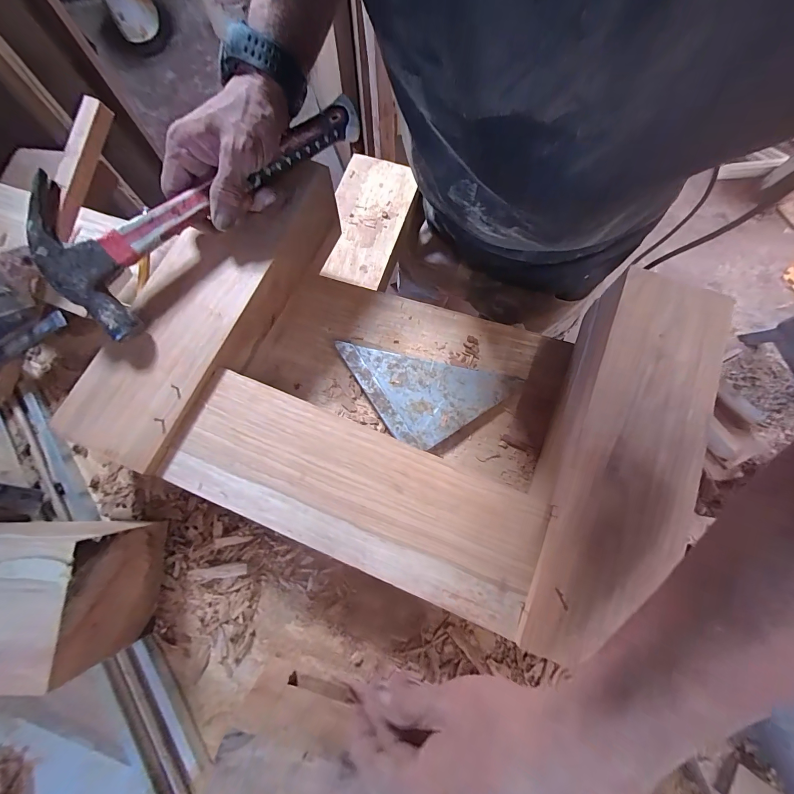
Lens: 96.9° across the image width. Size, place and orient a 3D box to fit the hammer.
[{"bbox_3d":[-0.169,-0.200,0.331,0.321,0.056,0.114,-42,79,-16],"label":"hammer"}]

